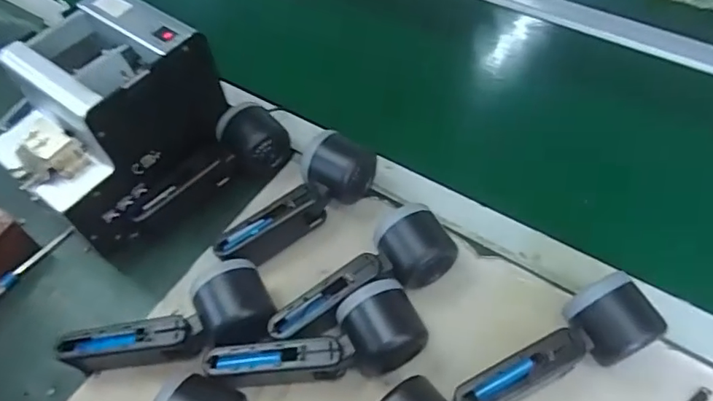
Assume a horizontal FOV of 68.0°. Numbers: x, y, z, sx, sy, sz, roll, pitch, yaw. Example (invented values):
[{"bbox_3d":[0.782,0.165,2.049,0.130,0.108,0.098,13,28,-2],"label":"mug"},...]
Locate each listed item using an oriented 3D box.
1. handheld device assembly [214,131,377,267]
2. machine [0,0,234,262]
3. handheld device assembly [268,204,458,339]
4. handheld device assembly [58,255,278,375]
[{"bbox_3d":[-0.051,0.006,0.482,0.054,0.058,0.165,33,62,24],"label":"handheld device assembly"},{"bbox_3d":[-0.224,-0.068,0.491,0.153,0.149,0.176,28,61,21],"label":"machine"},{"bbox_3d":[0.003,0.065,0.440,0.160,0.054,0.059,-28,57,-16],"label":"handheld device assembly"},{"bbox_3d":[-0.149,0.099,0.428,0.164,0.057,0.068,-10,54,-4],"label":"handheld device assembly"}]

